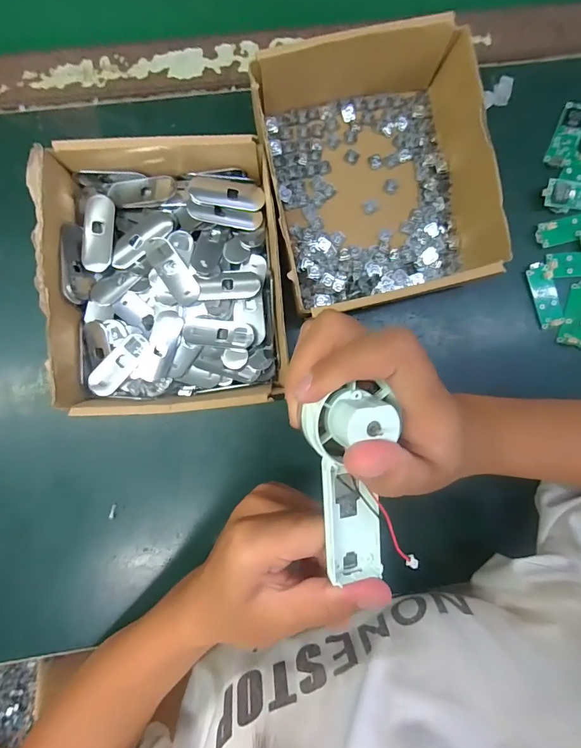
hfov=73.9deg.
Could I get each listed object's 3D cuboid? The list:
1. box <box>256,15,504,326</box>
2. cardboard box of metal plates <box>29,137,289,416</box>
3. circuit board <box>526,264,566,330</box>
[{"bbox_3d":[0.059,-0.141,0.269,0.142,0.052,0.179,-11,91,-2],"label":"box"},{"bbox_3d":[-0.080,-0.063,0.262,0.141,0.052,0.172,-5,91,-3],"label":"cardboard box of metal plates"},{"bbox_3d":[0.200,-0.062,0.301,0.018,0.005,0.050,-19,91,-2],"label":"circuit board"}]

